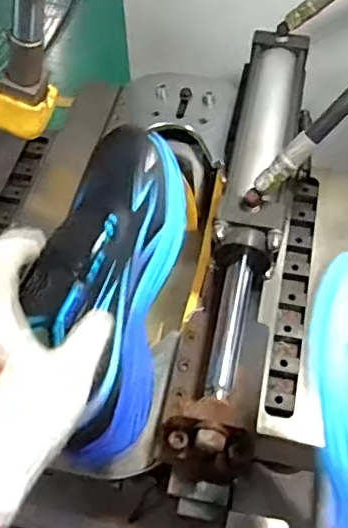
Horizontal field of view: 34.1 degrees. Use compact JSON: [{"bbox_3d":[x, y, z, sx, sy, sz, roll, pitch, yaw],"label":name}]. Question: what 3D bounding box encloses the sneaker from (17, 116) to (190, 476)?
[{"bbox_3d":[-0.045,0.014,0.410,0.086,0.097,0.255,5,81,5],"label":"sneaker"}]

